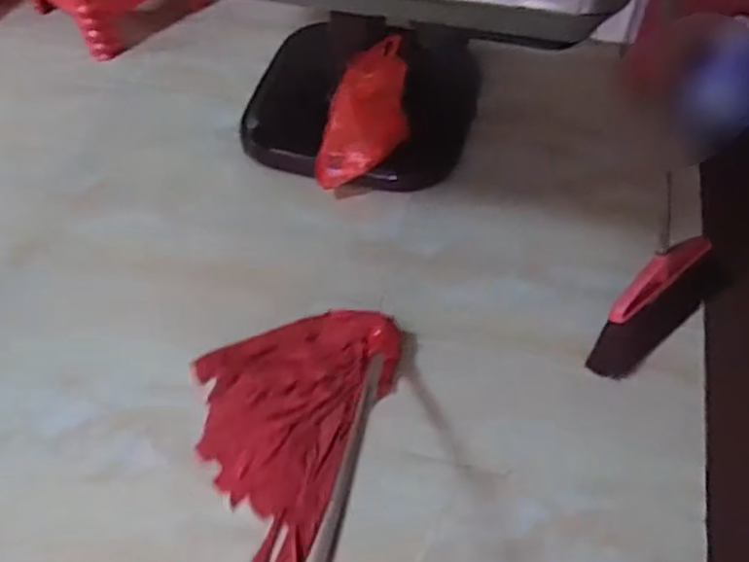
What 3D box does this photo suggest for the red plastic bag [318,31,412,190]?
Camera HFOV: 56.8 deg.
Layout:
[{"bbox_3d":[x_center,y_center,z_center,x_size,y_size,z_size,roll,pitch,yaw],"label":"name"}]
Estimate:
[{"bbox_3d":[-0.013,-0.347,1.492,0.135,0.248,0.250,24,61,18],"label":"red plastic bag"}]

